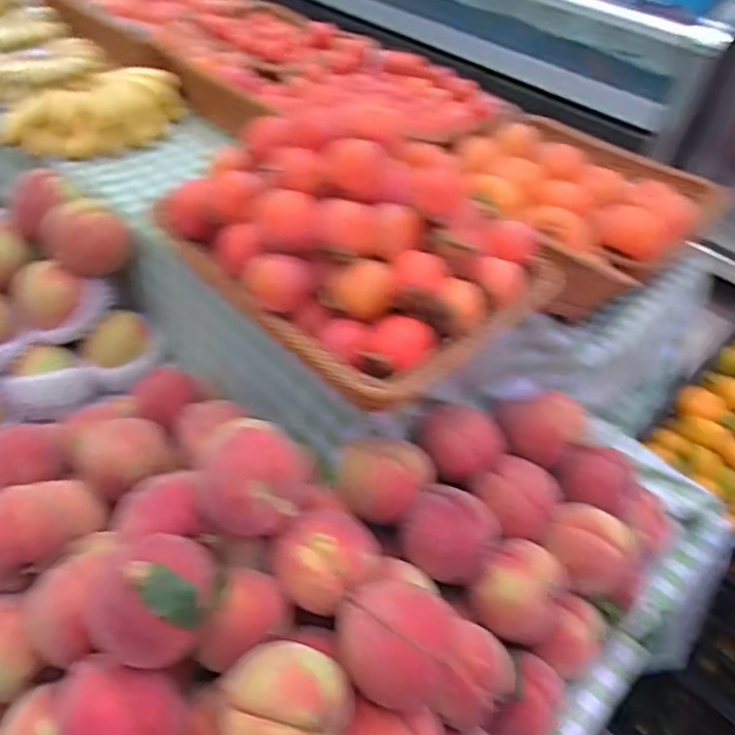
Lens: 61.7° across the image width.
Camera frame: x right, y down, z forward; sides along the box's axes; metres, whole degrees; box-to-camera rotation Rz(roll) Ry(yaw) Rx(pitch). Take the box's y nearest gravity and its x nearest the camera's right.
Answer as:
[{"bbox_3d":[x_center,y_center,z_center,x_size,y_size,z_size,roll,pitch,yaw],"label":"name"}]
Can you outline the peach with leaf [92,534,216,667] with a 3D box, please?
[{"bbox_3d":[-0.130,0.144,0.382,0.070,0.076,0.066,3,44,-3],"label":"peach with leaf"}]

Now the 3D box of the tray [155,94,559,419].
[{"bbox_3d":[-0.013,-0.136,0.533,0.310,0.124,0.229,37,52,28],"label":"tray"}]

